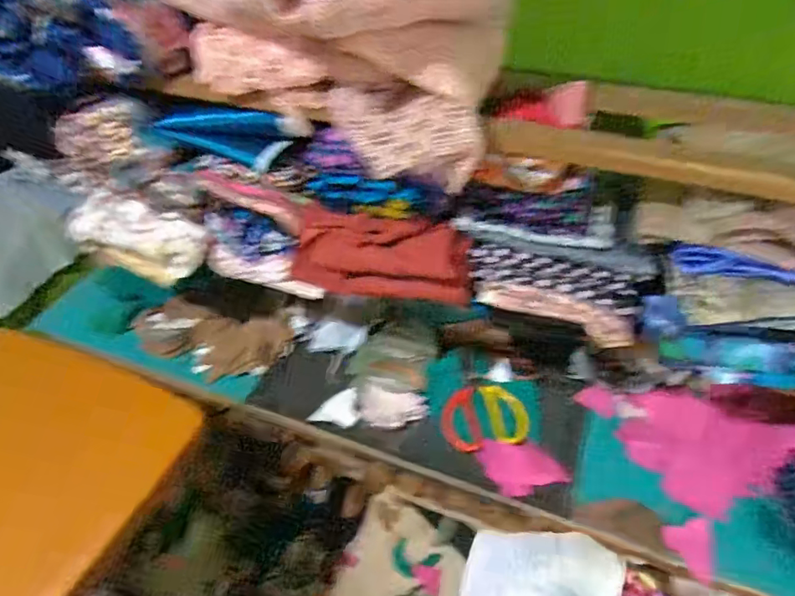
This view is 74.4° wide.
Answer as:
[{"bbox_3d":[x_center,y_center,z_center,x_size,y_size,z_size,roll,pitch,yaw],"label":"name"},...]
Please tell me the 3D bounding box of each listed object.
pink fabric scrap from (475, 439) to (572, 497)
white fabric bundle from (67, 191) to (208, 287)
[{"bbox_3d":[0.179,0.240,0.768,0.102,0.018,0.099,-16,45,-12],"label":"pink fabric scrap"},{"bbox_3d":[-0.380,-0.088,0.762,0.195,0.085,0.087,19,49,22],"label":"white fabric bundle"}]

